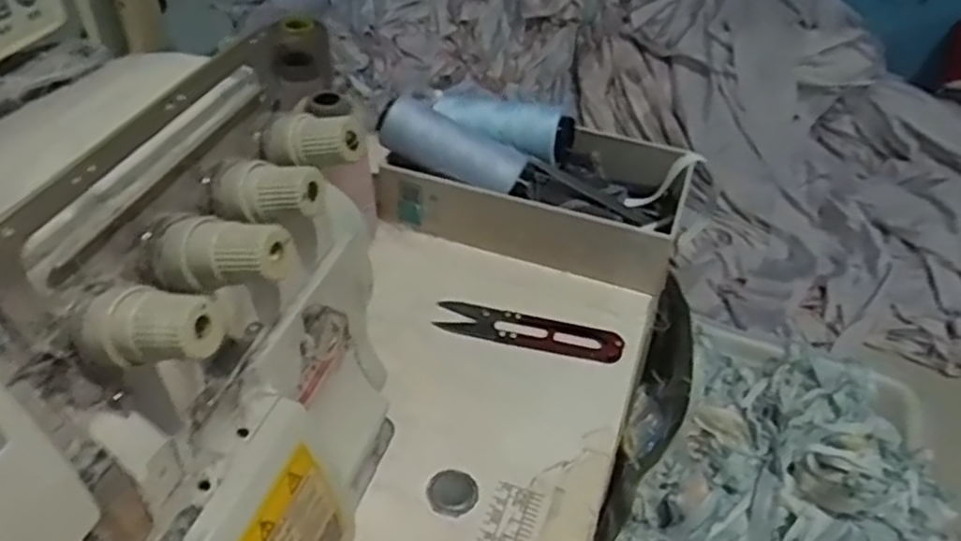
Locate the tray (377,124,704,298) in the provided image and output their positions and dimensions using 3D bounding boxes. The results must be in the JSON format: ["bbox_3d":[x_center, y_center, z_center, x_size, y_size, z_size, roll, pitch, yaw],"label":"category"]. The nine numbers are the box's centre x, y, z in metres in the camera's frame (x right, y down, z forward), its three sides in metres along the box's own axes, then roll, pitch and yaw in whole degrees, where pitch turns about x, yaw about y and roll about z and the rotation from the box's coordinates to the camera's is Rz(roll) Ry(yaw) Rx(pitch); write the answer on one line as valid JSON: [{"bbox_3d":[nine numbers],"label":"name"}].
[{"bbox_3d":[0.046,-0.065,0.556,0.206,0.049,0.117,16,43,10],"label":"tray"}]

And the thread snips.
[{"bbox_3d":[0.031,0.038,0.479,0.116,0.011,0.025,14,43,9],"label":"thread snips"}]

